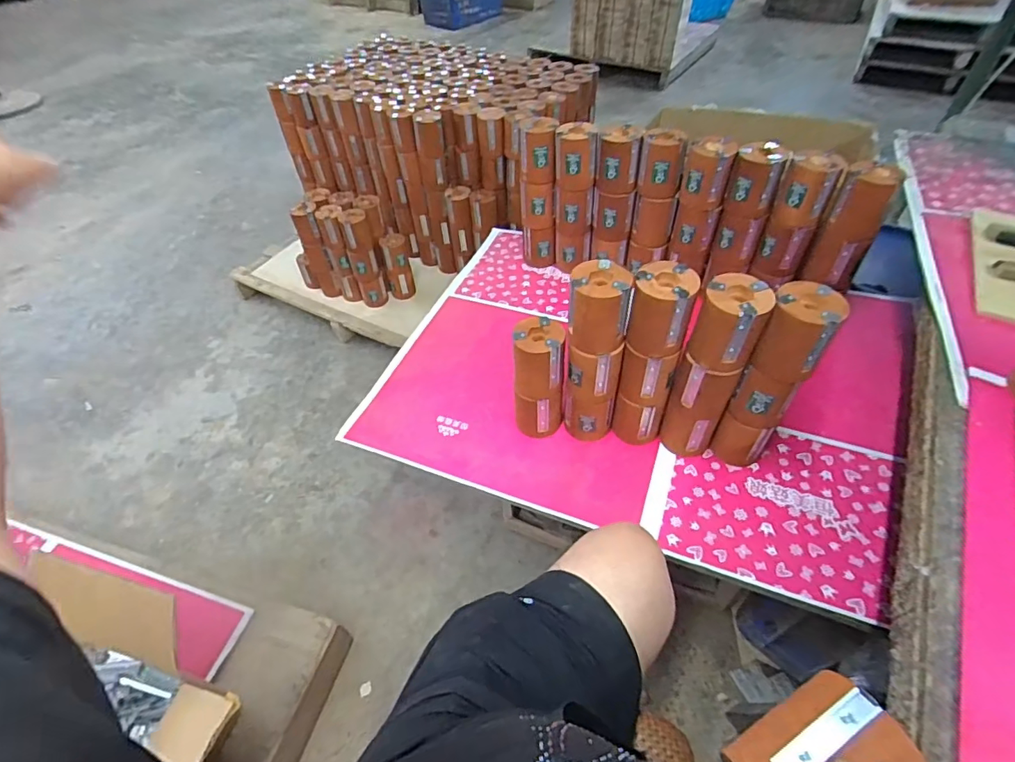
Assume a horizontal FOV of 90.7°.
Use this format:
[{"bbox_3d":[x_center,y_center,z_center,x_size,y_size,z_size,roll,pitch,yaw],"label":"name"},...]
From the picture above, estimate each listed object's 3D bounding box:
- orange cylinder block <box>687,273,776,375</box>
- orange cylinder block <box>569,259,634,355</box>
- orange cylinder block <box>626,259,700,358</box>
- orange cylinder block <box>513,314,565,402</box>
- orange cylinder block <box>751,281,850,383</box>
[{"bbox_3d":[0.280,-0.072,0.632,0.072,0.105,0.071,21,53,20],"label":"orange cylinder block"},{"bbox_3d":[0.121,-0.100,0.672,0.076,0.102,0.081,3,49,6],"label":"orange cylinder block"},{"bbox_3d":[0.199,-0.092,0.654,0.075,0.100,0.080,17,52,17],"label":"orange cylinder block"},{"bbox_3d":[0.047,-0.030,0.740,0.074,0.105,0.069,3,49,6],"label":"orange cylinder block"},{"bbox_3d":[0.353,-0.059,0.616,0.074,0.104,0.070,30,57,25],"label":"orange cylinder block"}]

